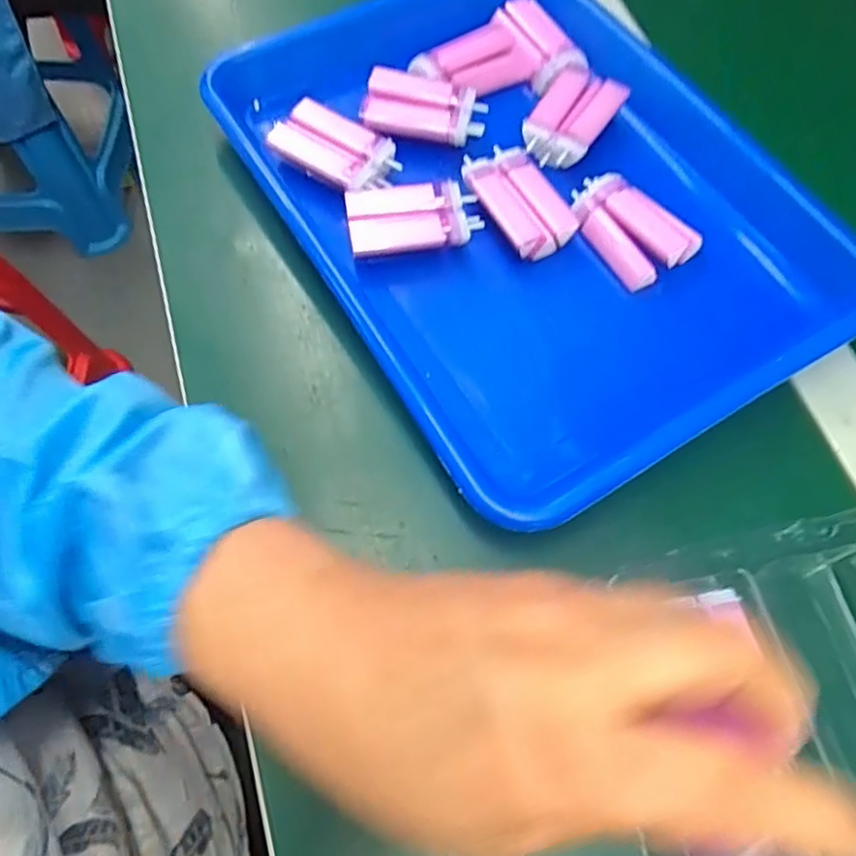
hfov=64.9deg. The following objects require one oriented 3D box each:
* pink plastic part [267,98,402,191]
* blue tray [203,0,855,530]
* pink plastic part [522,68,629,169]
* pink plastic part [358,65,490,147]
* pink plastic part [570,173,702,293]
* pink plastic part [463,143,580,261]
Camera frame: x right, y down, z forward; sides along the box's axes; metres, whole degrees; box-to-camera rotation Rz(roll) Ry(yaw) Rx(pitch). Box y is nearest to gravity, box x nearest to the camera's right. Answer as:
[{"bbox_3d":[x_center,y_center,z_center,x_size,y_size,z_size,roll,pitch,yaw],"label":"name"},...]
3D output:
[{"bbox_3d":[-0.052,-0.153,0.374,0.067,0.013,0.042,29,68,11],"label":"pink plastic part"},{"bbox_3d":[0.063,-0.118,0.371,0.255,0.034,0.297,-29,70,-14],"label":"blue tray"},{"bbox_3d":[0.084,-0.182,0.395,0.042,0.015,0.068,27,68,10],"label":"pink plastic part"},{"bbox_3d":[-0.002,-0.186,0.390,0.068,0.013,0.045,10,66,3],"label":"pink plastic part"},{"bbox_3d":[0.108,-0.110,0.365,0.041,0.018,0.070,-39,72,-17],"label":"pink plastic part"},{"bbox_3d":[0.050,-0.126,0.372,0.043,0.019,0.067,-27,69,-13],"label":"pink plastic part"}]

